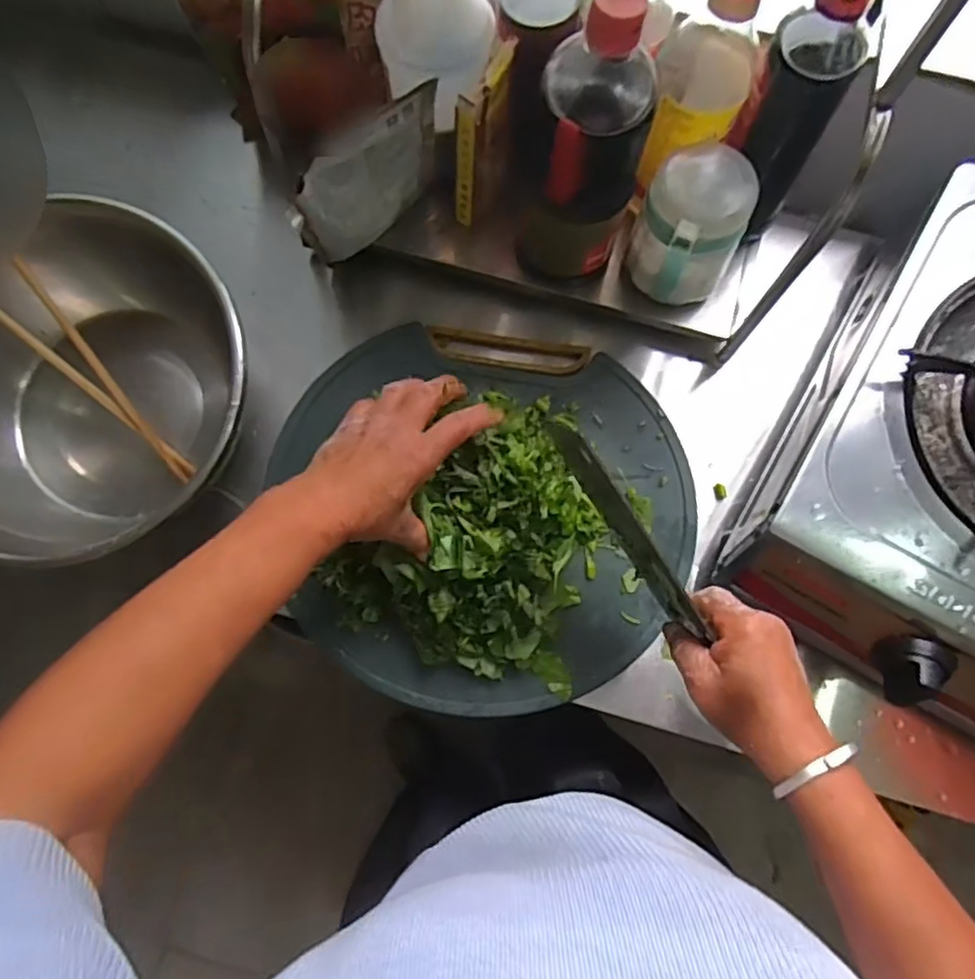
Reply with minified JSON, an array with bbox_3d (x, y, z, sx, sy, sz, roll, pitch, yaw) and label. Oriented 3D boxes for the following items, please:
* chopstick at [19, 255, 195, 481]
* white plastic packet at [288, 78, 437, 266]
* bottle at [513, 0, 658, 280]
[{"bbox_3d":[-0.309,-0.090,0.542,0.011,0.010,0.202,-31,111,-4],"label":"chopstick"},{"bbox_3d":[-0.092,-0.240,0.525,0.131,0.128,0.020,-36,82,-5],"label":"white plastic packet"},{"bbox_3d":[0.067,-0.237,0.483,0.088,0.206,0.077,18,81,4],"label":"bottle"}]

